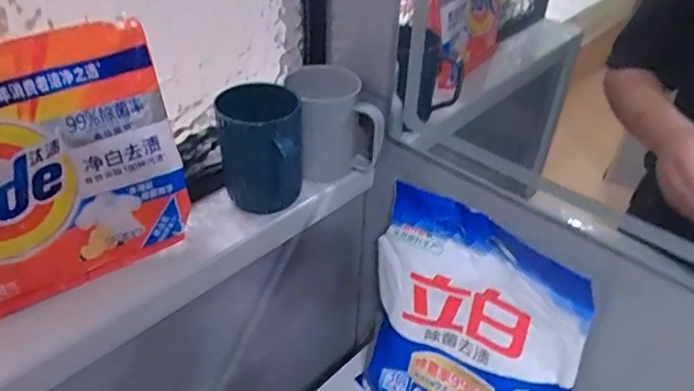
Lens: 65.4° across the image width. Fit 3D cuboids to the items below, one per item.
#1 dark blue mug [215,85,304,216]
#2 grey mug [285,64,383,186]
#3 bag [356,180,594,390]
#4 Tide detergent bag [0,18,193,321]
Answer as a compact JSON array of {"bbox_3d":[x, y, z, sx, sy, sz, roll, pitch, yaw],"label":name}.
[{"bbox_3d":[-0.085,-0.047,0.542,0.078,0.115,0.097,-3,38,-6],"label":"dark blue mug"},{"bbox_3d":[-0.013,-0.071,0.587,0.086,0.109,0.069,-10,39,-14],"label":"grey mug"},{"bbox_3d":[0.126,0.165,0.603,0.251,0.284,0.086,28,45,30],"label":"bag"},{"bbox_3d":[-0.233,-0.016,0.425,0.201,0.198,0.040,-24,45,-29],"label":"Tide detergent bag"}]

